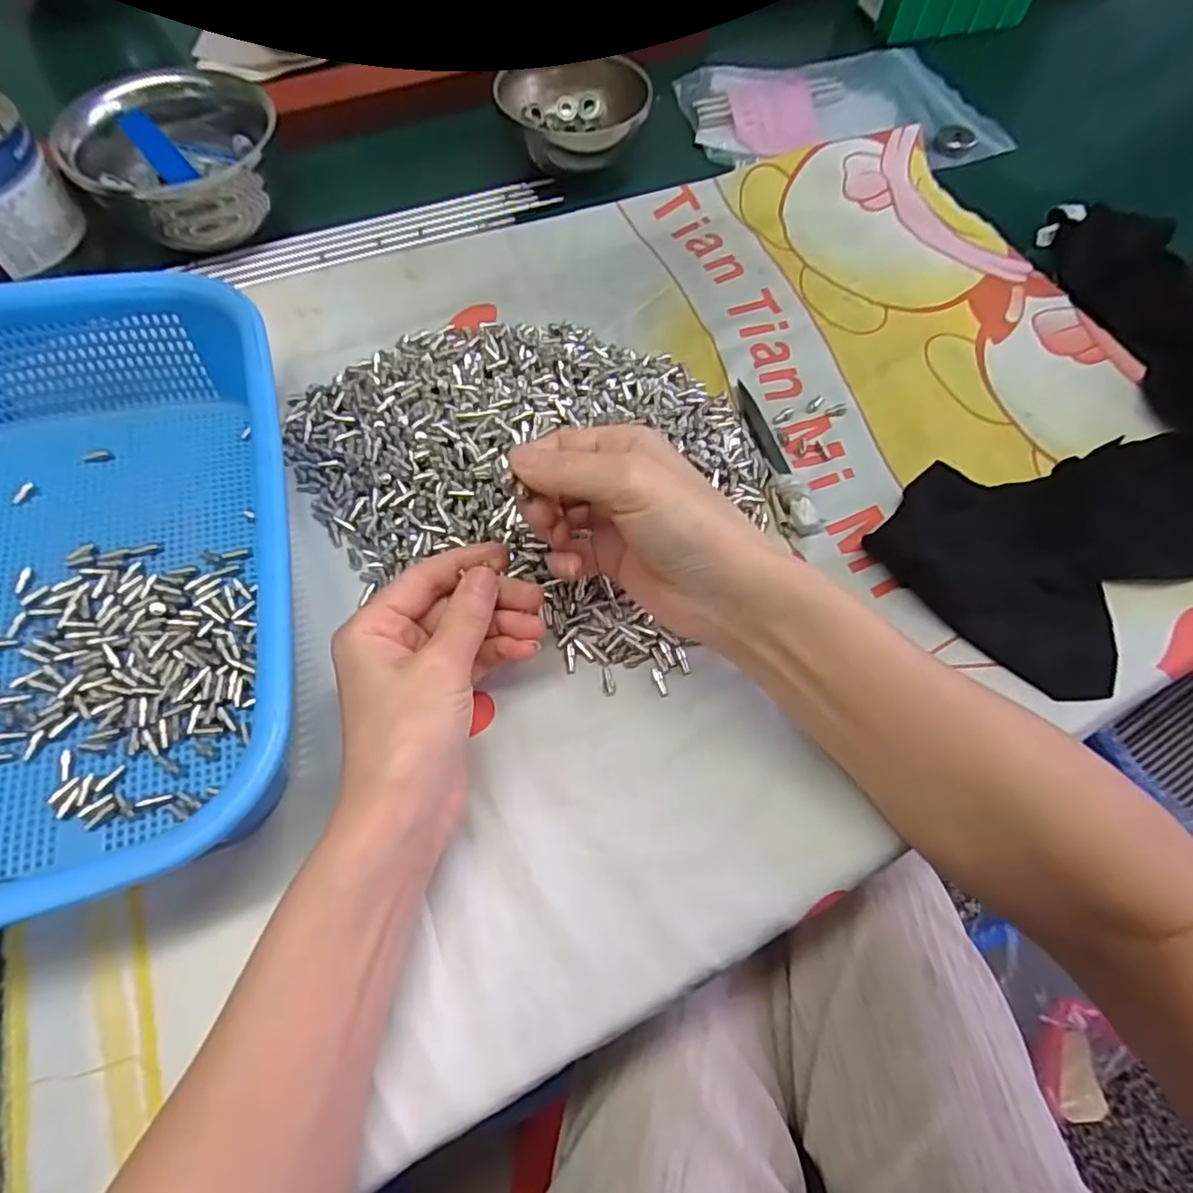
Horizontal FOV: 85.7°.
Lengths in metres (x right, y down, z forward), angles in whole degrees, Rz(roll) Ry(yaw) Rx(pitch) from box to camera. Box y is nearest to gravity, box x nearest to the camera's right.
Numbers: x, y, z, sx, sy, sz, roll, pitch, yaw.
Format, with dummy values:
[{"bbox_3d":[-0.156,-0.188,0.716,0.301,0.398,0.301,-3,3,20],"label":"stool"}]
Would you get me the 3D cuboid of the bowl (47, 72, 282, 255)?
[{"bbox_3d":[-0.267,-0.278,0.417,0.114,0.068,0.114,1,65,-2],"label":"bowl"}]

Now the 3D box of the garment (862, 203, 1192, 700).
[{"bbox_3d":[0.317,-0.109,0.362,0.212,0.047,0.381,42,70,16],"label":"garment"}]

